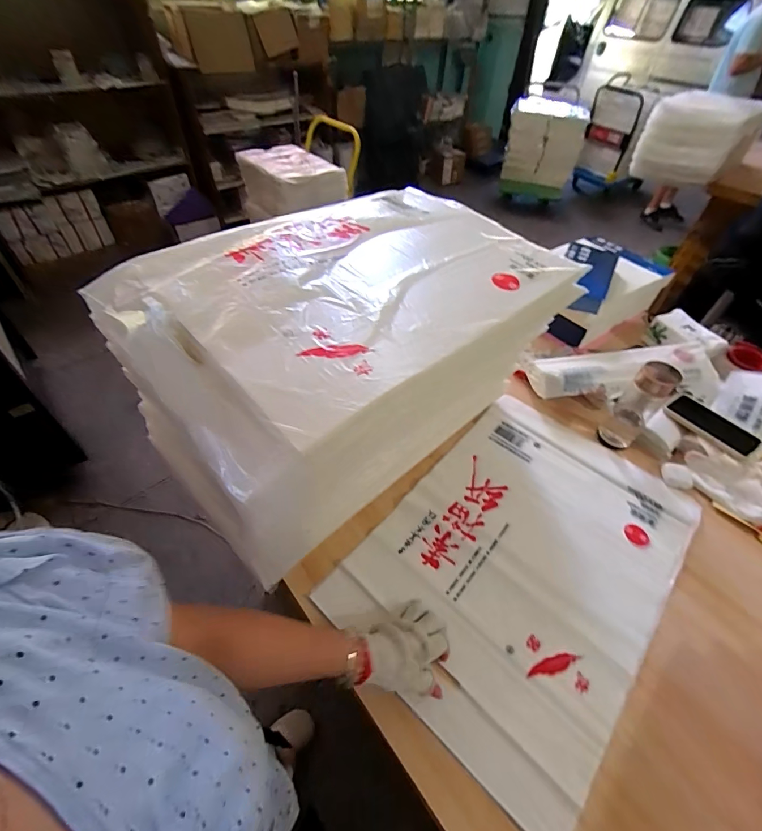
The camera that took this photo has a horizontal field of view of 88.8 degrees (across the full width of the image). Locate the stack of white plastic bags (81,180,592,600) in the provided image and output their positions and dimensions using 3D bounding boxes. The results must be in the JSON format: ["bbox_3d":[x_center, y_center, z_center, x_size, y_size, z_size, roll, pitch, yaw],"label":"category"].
[{"bbox_3d":[-0.036,-0.084,0.647,0.557,0.363,0.363,-33,59,-27],"label":"stack of white plastic bags"}]

